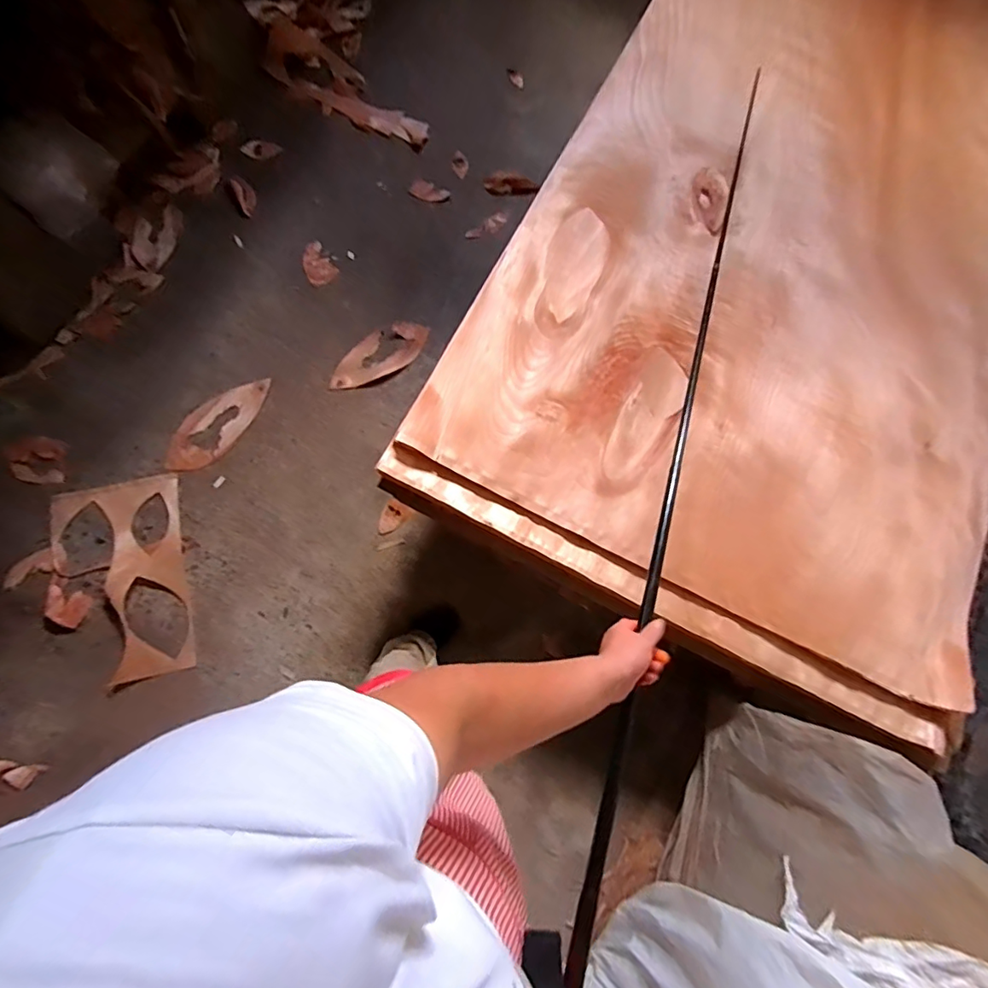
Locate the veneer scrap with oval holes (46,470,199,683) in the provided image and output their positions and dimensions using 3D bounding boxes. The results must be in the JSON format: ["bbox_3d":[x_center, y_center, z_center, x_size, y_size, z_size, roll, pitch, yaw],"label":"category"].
[{"bbox_3d":[-0.957,0.218,1.336,0.310,0.028,0.524,-12,73,-11],"label":"veneer scrap with oval holes"}]

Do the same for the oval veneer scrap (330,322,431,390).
[{"bbox_3d":[-0.336,-0.412,1.546,0.331,0.026,0.121,-33,105,-20],"label":"oval veneer scrap"}]

